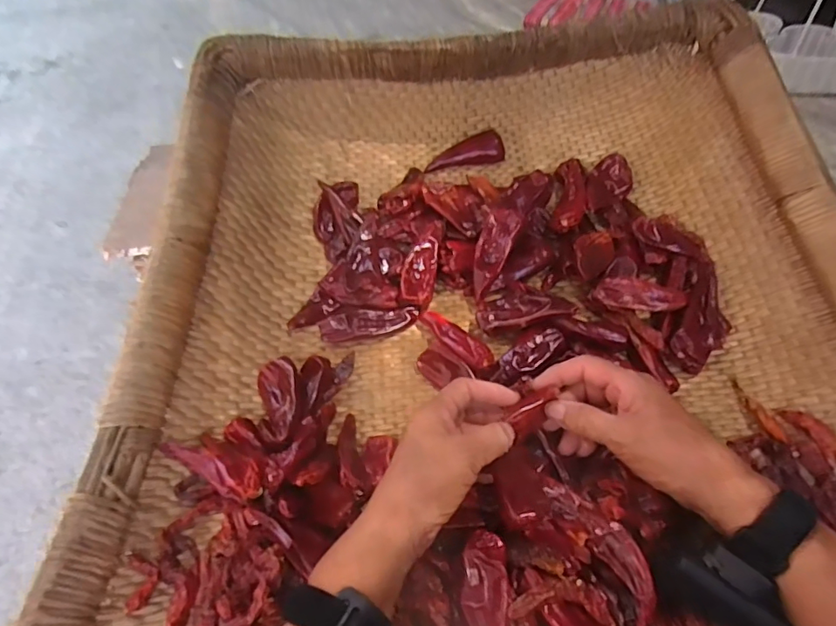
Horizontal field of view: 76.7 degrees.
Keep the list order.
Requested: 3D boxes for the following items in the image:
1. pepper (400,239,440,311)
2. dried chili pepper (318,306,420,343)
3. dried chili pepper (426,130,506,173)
[{"bbox_3d":[0.001,-0.040,0.517,0.032,0.010,0.074,8,68,9],"label":"pepper"},{"bbox_3d":[-0.046,0.010,0.504,0.092,0.021,0.026,-11,50,-6],"label":"dried chili pepper"},{"bbox_3d":[0.054,-0.182,0.595,0.085,0.030,0.027,-13,50,-8],"label":"dried chili pepper"}]

